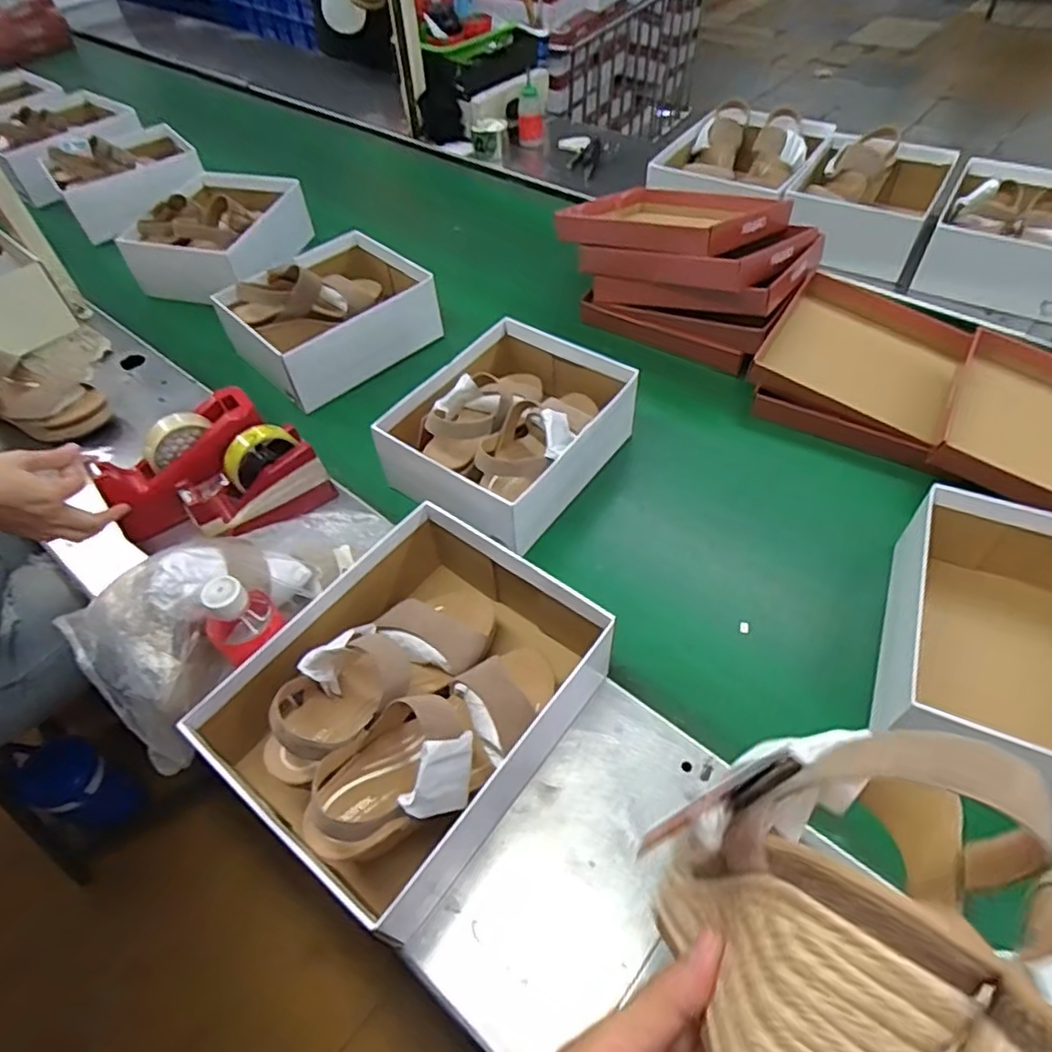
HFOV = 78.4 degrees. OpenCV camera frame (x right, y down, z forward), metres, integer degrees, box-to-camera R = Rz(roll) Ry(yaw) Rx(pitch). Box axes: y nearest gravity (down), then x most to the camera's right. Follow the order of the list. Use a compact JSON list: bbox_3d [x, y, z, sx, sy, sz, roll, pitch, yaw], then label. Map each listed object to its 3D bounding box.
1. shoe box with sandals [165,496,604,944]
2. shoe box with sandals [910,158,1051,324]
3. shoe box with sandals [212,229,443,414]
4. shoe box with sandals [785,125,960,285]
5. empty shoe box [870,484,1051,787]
[{"bbox_3d":[-0.094,0.149,0.580,0.238,0.121,0.306,30,58,26],"label":"shoe box with sandals"},{"bbox_3d":[0.769,-0.458,1.001,0.222,0.118,0.263,24,56,23],"label":"shoe box with sandals"},{"bbox_3d":[-0.285,-0.317,0.974,0.268,0.106,0.216,-35,56,-23],"label":"shoe box with sandals"},{"bbox_3d":[0.587,-0.572,1.103,0.212,0.115,0.311,25,56,23],"label":"shoe box with sandals"},{"bbox_3d":[0.464,0.108,0.601,0.220,0.103,0.279,18,54,18],"label":"empty shoe box"}]

